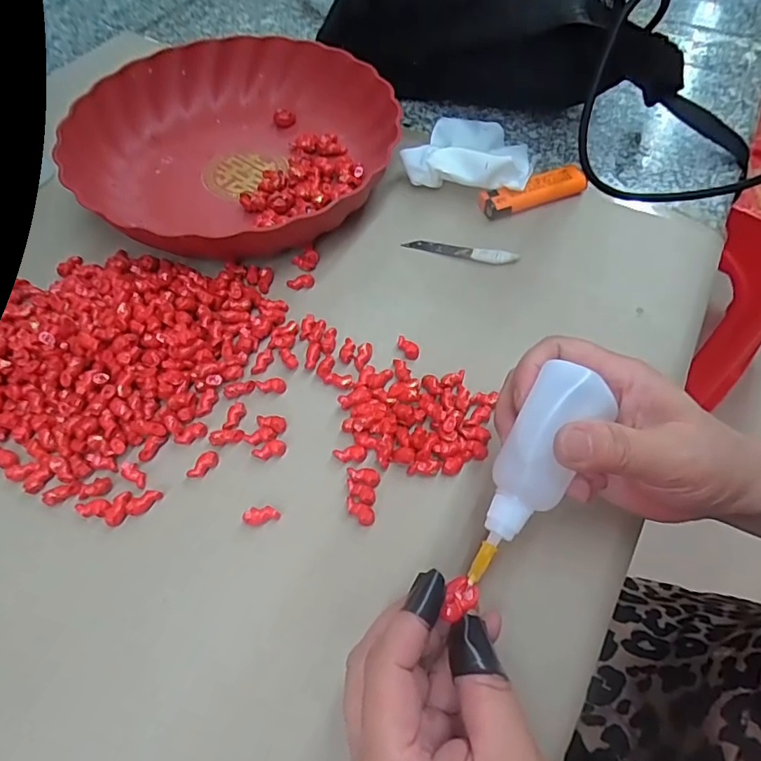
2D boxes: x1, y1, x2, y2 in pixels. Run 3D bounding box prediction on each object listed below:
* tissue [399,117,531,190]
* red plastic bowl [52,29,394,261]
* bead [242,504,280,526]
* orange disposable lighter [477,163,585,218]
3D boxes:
[{"bbox_3d":[0.072,-0.187,0.411,0.095,0.036,0.092,11,60,8],"label":"tissue"},{"bbox_3d":[-0.113,-0.192,0.412,0.233,0.045,0.232,35,66,20],"label":"red plastic bowl"},{"bbox_3d":[-0.062,0.070,0.270,0.018,0.006,0.010,-6,59,-2],"label":"bead"},{"bbox_3d":[0.117,-0.145,0.395,0.080,0.015,0.030,-22,61,-11],"label":"orange disposable lighter"}]

